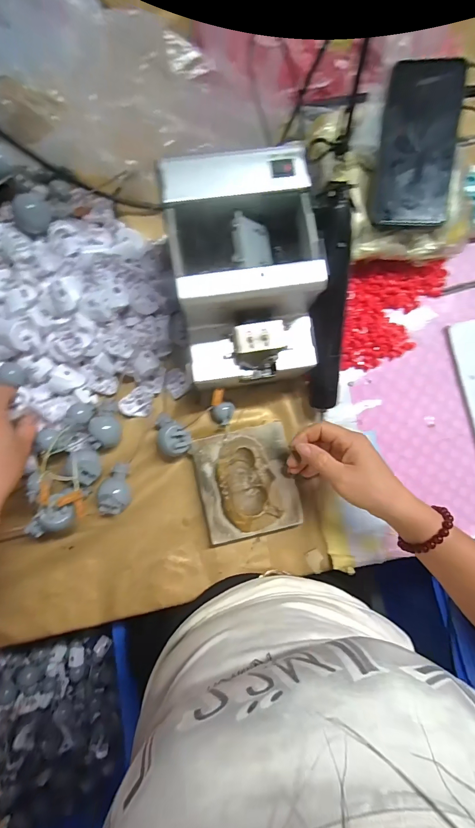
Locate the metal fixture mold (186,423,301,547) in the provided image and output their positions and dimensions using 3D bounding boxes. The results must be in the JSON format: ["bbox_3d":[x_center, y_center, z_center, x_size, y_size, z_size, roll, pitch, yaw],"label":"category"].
[{"bbox_3d":[0.011,0.075,0.401,0.102,0.029,0.111,-14,86,-4],"label":"metal fixture mold"}]

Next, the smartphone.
[{"bbox_3d":[0.188,-0.283,0.379,0.073,0.011,0.163,7,93,16],"label":"smartphone"}]

